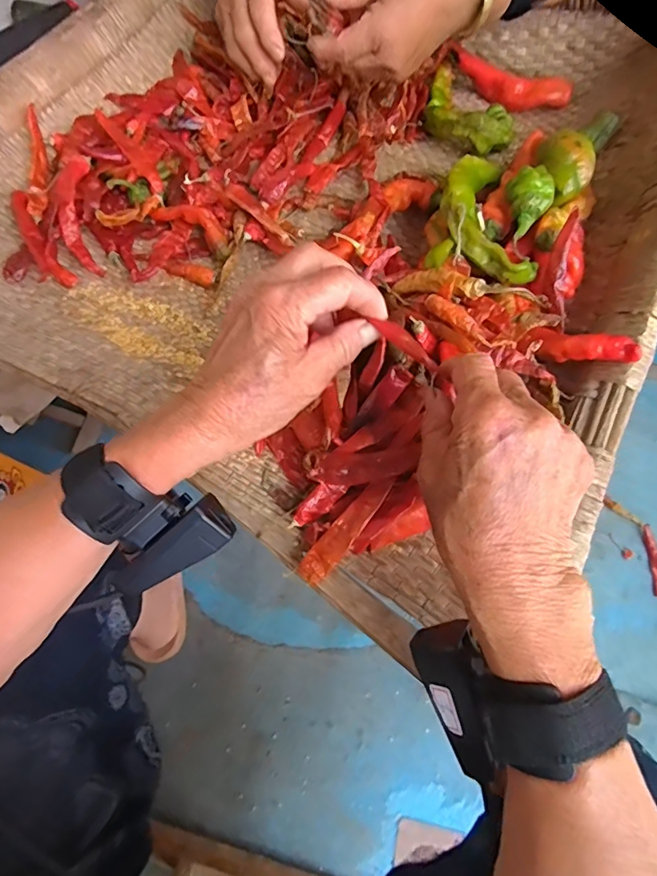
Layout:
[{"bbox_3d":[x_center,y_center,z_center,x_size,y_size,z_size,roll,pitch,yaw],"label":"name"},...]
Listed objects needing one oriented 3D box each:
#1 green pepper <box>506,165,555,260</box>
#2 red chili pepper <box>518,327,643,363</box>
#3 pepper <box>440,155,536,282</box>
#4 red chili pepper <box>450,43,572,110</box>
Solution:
[{"bbox_3d":[0.149,-0.174,0.371,0.034,0.033,0.054,19,71,10],"label":"green pepper"},{"bbox_3d":[0.169,-0.061,0.329,0.071,0.018,0.018,16,67,38],"label":"red chili pepper"},{"bbox_3d":[0.119,-0.175,0.380,0.057,0.026,0.125,-7,68,0],"label":"pepper"},{"bbox_3d":[0.190,-0.373,0.517,0.127,0.031,0.030,24,71,12],"label":"red chili pepper"}]

